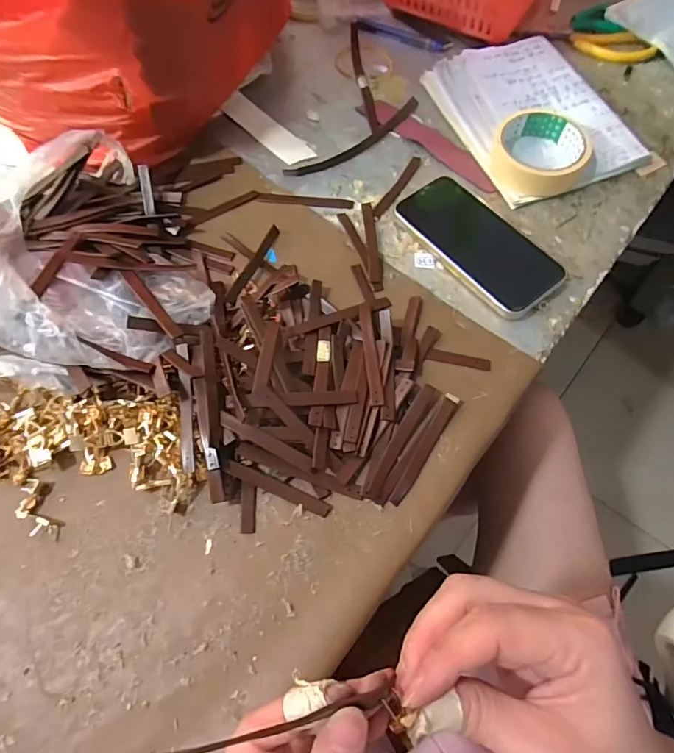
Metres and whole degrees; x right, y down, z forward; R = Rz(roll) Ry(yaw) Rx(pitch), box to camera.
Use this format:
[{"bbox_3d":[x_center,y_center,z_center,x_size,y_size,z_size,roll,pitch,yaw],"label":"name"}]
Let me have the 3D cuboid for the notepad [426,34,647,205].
[{"bbox_3d":[0.204,-0.285,0.506,0.157,0.015,0.217,-20,66,-8],"label":"notepad"}]

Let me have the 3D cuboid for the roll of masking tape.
[{"bbox_3d":[0.199,-0.226,0.468,0.093,0.030,0.093,0,65,1],"label":"roll of masking tape"}]

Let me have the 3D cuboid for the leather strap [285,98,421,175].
[{"bbox_3d":[0.023,-0.248,0.492,0.178,0.009,0.022,-37,70,-15],"label":"leather strap"}]

